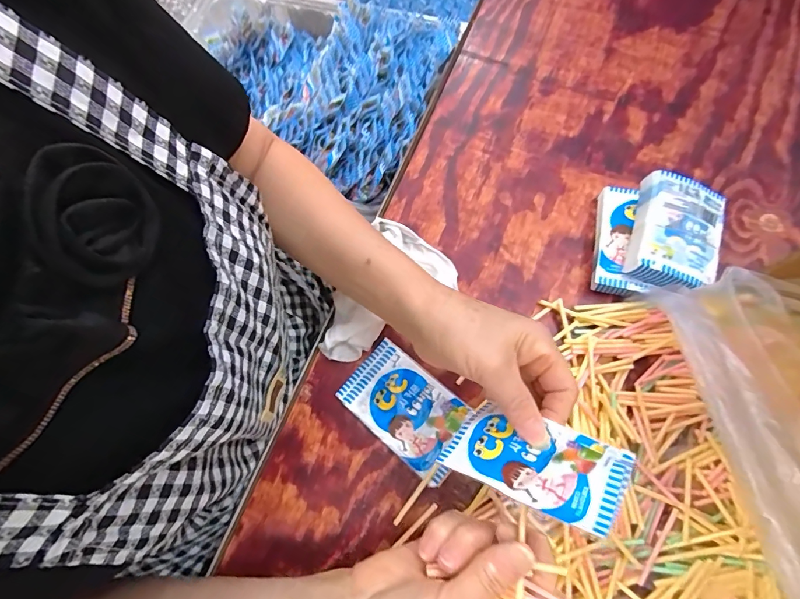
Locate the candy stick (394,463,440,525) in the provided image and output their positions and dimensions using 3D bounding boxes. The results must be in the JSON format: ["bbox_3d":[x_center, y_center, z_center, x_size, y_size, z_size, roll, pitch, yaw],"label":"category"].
[{"bbox_3d":[0.014,0.159,0.344,0.005,0.008,0.059,35,90,14],"label":"candy stick"}]

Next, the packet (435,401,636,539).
[{"bbox_3d":[0.080,0.097,0.257,0.100,0.008,0.059,11,38,38],"label":"packet"}]

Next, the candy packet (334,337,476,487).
[{"bbox_3d":[0.007,0.094,0.367,0.113,0.013,0.070,38,76,15],"label":"candy packet"}]

